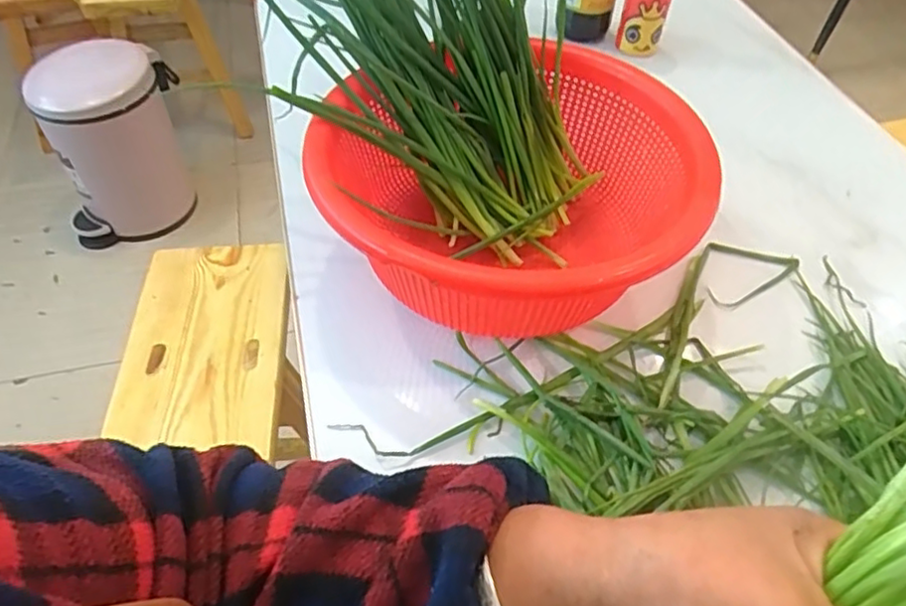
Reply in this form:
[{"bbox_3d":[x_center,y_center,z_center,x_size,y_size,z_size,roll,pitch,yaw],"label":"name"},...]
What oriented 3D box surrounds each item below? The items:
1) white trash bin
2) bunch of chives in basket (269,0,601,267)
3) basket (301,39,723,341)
[{"bbox_3d":[-0.739,-0.364,1.436,0.284,0.372,0.276,-9,52,-9],"label":"white trash bin"},{"bbox_3d":[-0.009,-0.206,0.514,0.225,0.174,0.302,-3,51,-4],"label":"bunch of chives in basket"},{"bbox_3d":[0.044,-0.073,0.476,0.272,0.110,0.242,-16,53,-14],"label":"basket"}]

